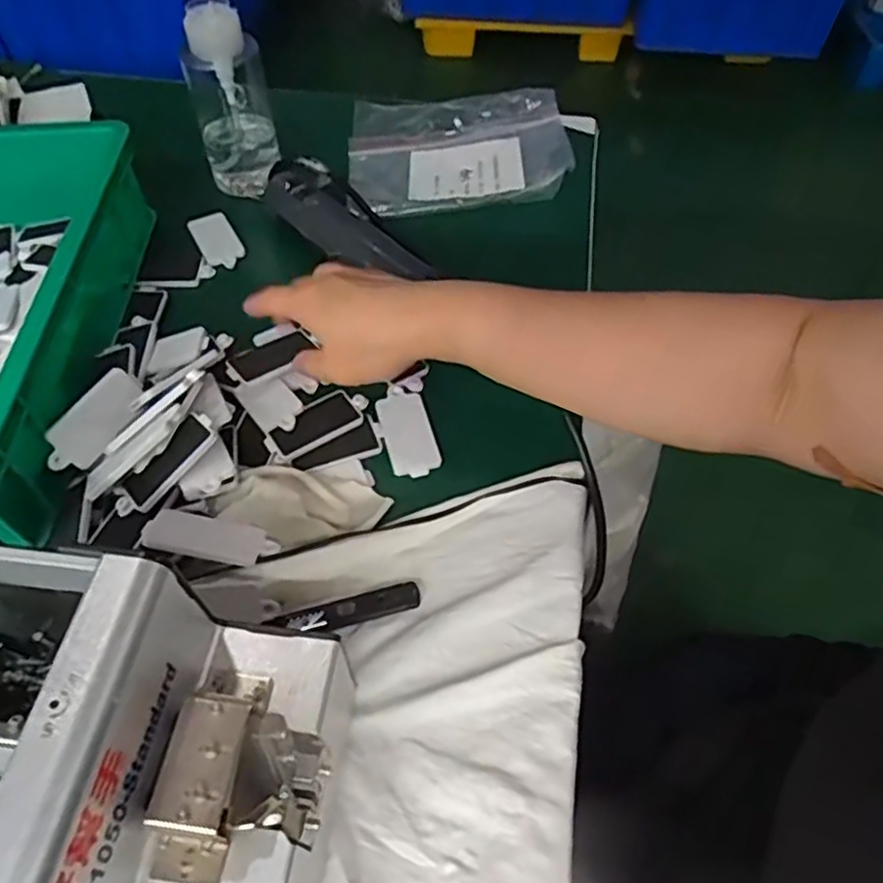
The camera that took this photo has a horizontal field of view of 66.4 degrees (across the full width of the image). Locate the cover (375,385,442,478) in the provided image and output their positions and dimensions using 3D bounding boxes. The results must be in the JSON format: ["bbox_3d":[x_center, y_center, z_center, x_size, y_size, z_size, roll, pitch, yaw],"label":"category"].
[{"bbox_3d":[-0.023,-0.008,0.451,0.032,0.009,0.069,-14,55,-10],"label":"cover"}]

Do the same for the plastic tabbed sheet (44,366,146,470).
[{"bbox_3d":[-0.210,-0.012,0.410,0.068,0.030,0.006,-53,25,-20],"label":"plastic tabbed sheet"}]

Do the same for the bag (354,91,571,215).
[{"bbox_3d":[0.013,-0.274,0.617,0.192,0.028,0.170,-1,54,-1],"label":"bag"}]

